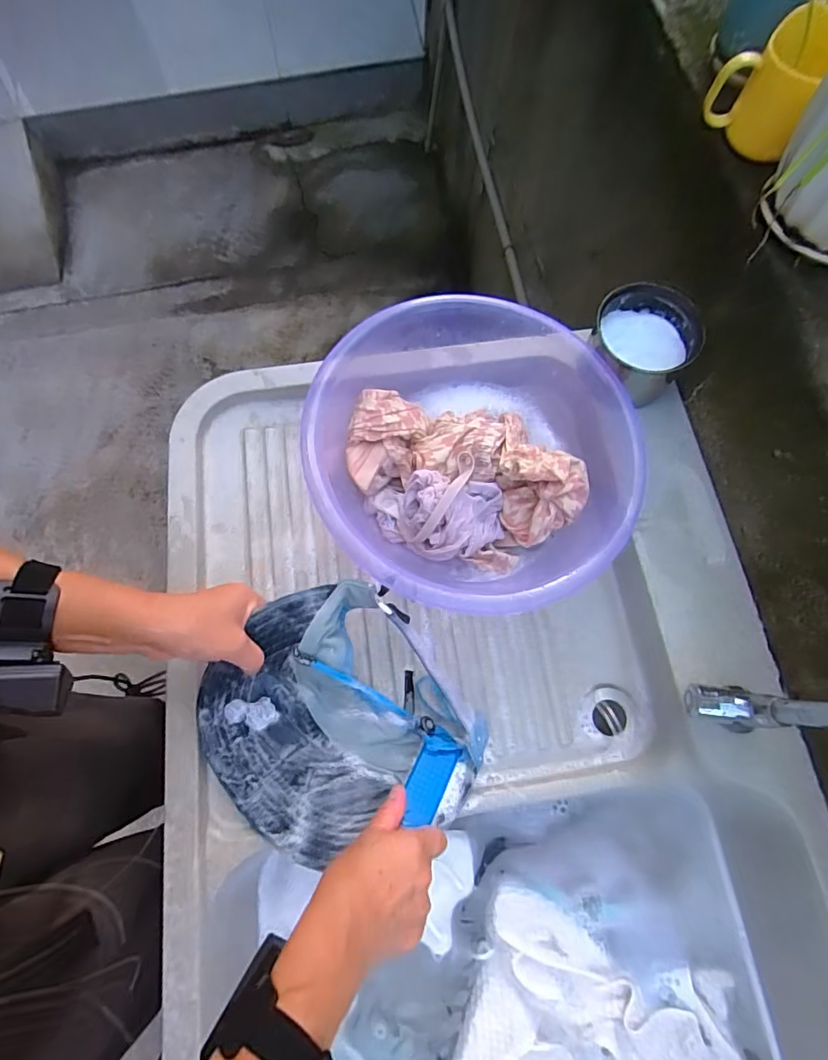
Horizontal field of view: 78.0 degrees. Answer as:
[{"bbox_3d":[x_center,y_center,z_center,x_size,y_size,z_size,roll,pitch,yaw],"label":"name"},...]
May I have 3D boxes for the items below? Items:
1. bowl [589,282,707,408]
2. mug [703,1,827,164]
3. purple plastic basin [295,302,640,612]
[{"bbox_3d":[0.239,-0.195,0.544,0.102,0.069,0.098,0,73,0],"label":"bowl"},{"bbox_3d":[0.302,-0.384,0.440,0.083,0.073,0.071,21,76,4],"label":"mug"},{"bbox_3d":[0.055,-0.077,0.523,0.304,0.118,0.320,0,73,0],"label":"purple plastic basin"}]

